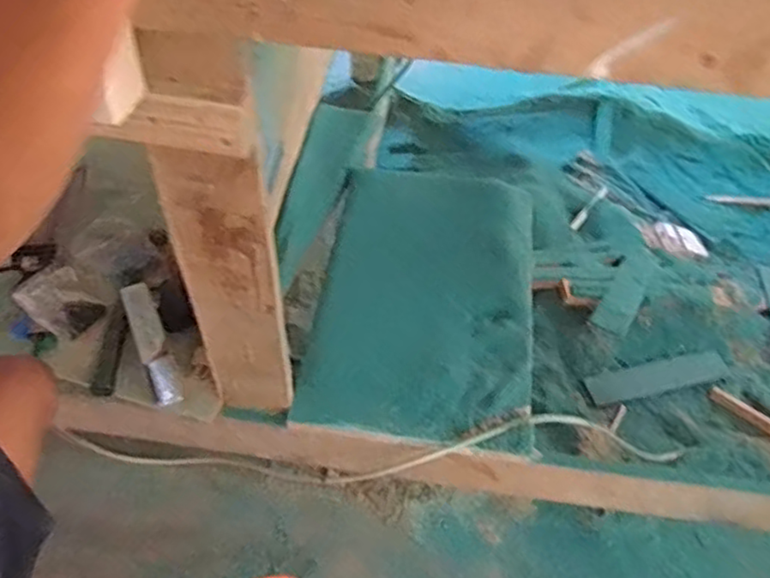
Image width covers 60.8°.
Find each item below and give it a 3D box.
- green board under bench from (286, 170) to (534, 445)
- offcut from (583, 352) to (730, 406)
[{"bbox_3d":[0.058,0.004,0.911,0.282,0.026,0.448,8,52,4],"label":"green board under bench"},{"bbox_3d":[0.443,0.145,1.067,0.243,0.011,0.047,-10,52,-11],"label":"offcut"}]

